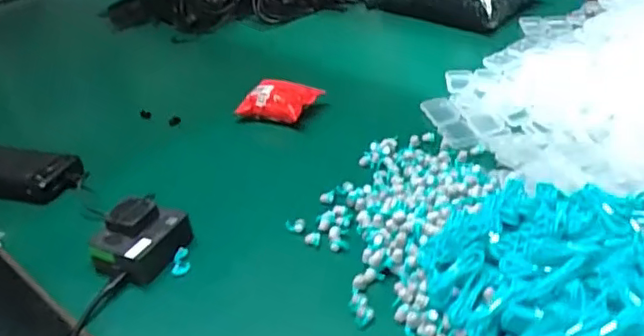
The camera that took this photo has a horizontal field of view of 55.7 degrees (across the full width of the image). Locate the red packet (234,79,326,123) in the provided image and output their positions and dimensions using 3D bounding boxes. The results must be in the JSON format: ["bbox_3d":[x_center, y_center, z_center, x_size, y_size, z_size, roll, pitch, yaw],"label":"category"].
[{"bbox_3d":[-0.056,-0.094,0.818,0.080,0.024,0.094,10,37,24],"label":"red packet"}]

